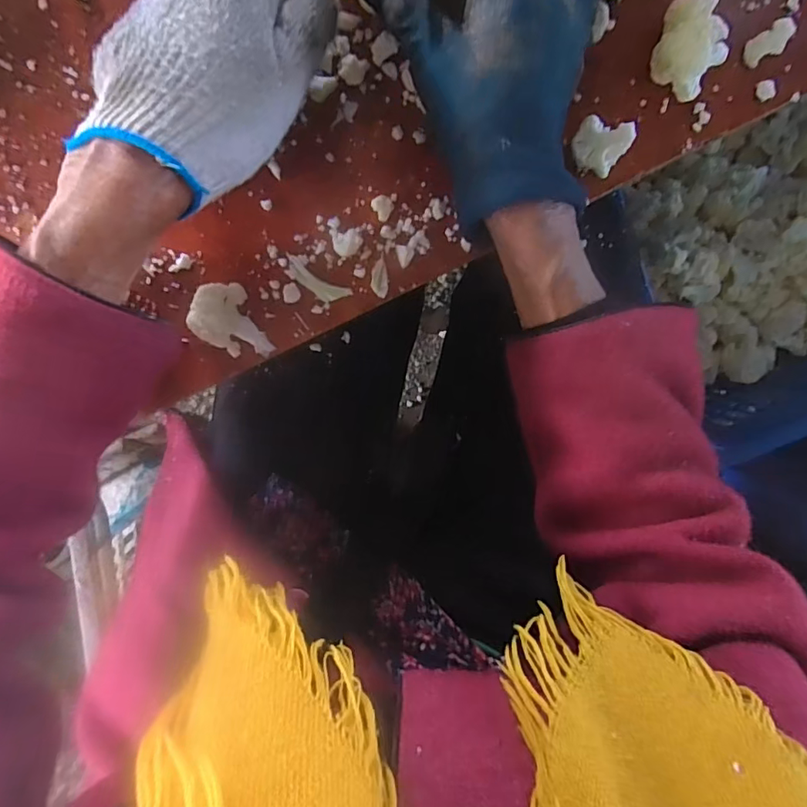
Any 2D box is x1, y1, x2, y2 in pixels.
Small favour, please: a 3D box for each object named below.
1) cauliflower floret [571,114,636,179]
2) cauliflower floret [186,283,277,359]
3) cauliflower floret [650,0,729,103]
[{"bbox_3d":[0.110,-0.145,0.291,0.027,0.028,0.025,0,99,-2],"label":"cauliflower floret"},{"bbox_3d":[-0.102,-0.046,0.299,0.033,0.018,0.049,-25,99,2],"label":"cauliflower floret"},{"bbox_3d":[0.158,-0.196,0.283,0.041,0.031,0.043,0,99,-2],"label":"cauliflower floret"}]

